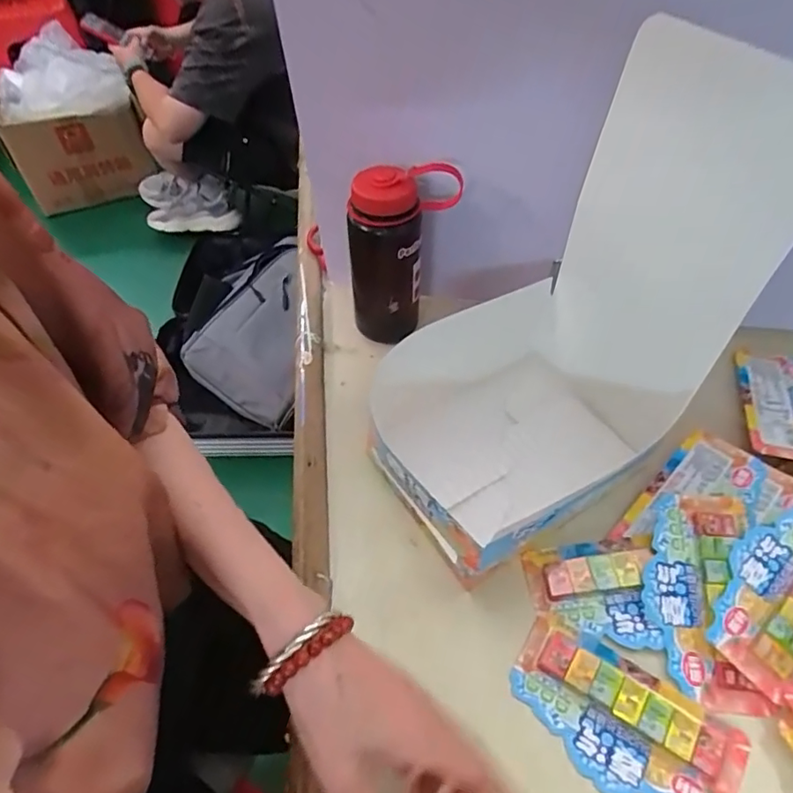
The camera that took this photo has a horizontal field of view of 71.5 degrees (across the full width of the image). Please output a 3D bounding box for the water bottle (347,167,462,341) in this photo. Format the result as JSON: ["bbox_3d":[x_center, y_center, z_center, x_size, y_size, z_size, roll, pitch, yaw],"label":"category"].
[{"bbox_3d":[0.005,-0.137,0.528,0.083,0.179,0.066,-26,55,-16],"label":"water bottle"}]

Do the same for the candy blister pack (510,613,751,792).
[{"bbox_3d":[0.147,0.213,0.362,0.144,0.009,0.078,28,58,23],"label":"candy blister pack"}]

